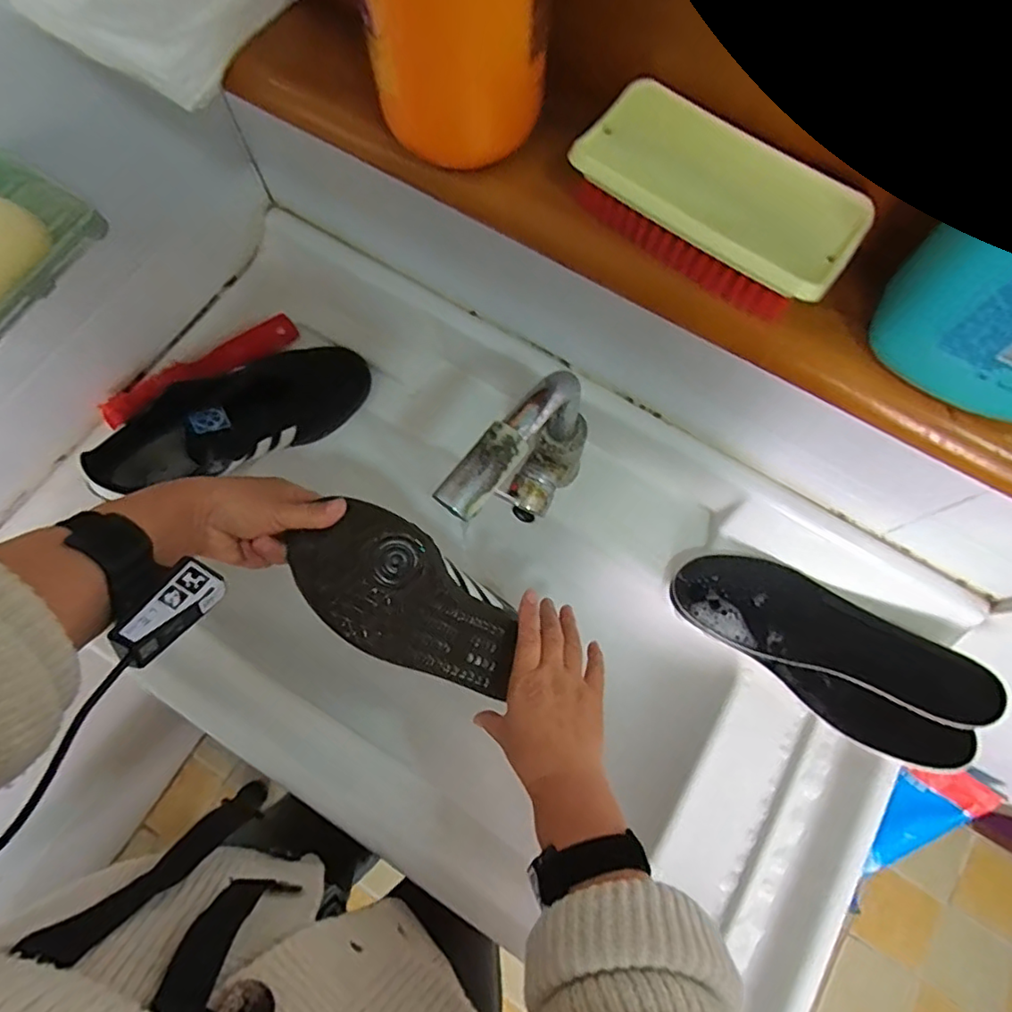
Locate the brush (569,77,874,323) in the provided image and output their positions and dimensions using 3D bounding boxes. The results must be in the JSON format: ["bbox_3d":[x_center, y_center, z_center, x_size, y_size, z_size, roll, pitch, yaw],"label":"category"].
[{"bbox_3d":[0.100,-0.146,0.278,0.137,0.038,0.058,34,74,9],"label":"brush"}]

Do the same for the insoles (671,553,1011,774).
[{"bbox_3d":[0.299,0.134,0.554,0.268,0.050,0.112,31,73,24],"label":"insoles"}]

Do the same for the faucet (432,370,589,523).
[{"bbox_3d":[0.015,-0.028,0.486,0.045,0.220,0.167,38,75,10],"label":"faucet"}]

